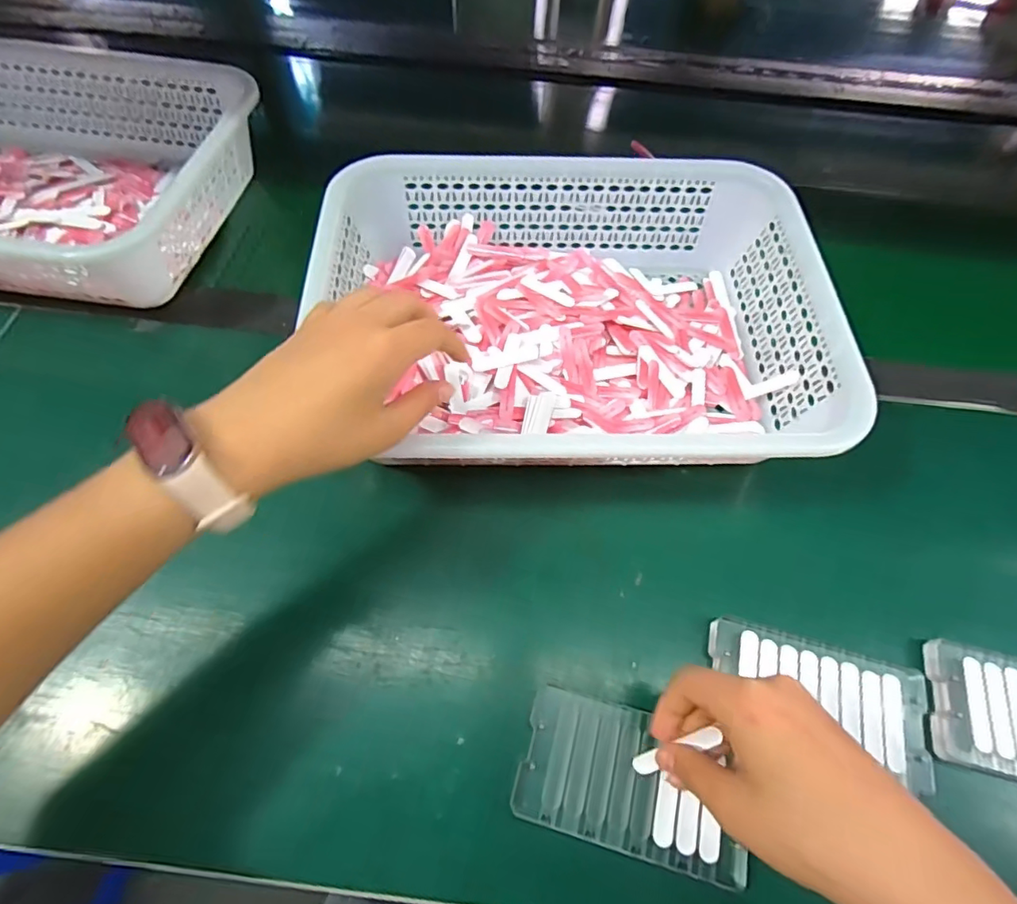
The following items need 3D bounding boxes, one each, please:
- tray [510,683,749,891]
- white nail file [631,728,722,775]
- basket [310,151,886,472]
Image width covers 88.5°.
[{"bbox_3d":[0.068,0.181,0.289,0.121,0.015,0.066,15,63,5],"label":"tray"},{"bbox_3d":[0.090,0.161,0.280,0.049,0.008,0.010,-35,66,16],"label":"white nail file"},{"bbox_3d":[0.044,-0.101,0.401,0.361,0.090,0.256,2,63,-1],"label":"basket"}]

